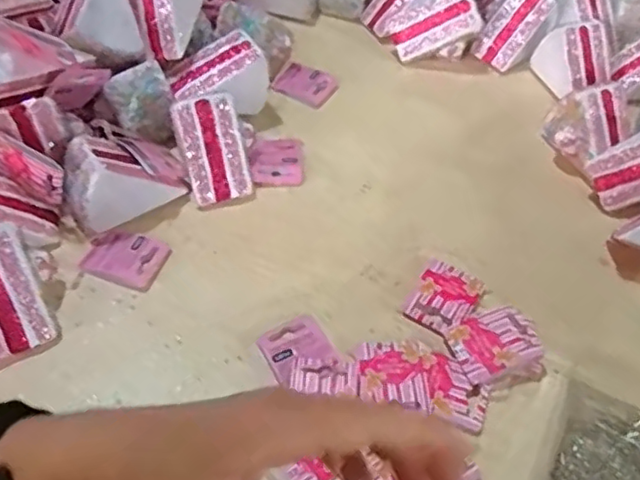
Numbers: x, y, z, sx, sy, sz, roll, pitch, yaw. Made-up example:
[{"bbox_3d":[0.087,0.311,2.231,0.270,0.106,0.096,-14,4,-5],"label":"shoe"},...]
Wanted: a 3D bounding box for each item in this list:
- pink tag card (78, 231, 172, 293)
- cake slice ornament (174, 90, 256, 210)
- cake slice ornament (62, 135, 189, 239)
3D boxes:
[{"bbox_3d":[-0.145,0.013,0.481,0.054,0.008,0.045,15,54,7],"label":"pink tag card"},{"bbox_3d":[-0.086,-0.072,0.517,0.055,0.062,0.065,-15,56,-14],"label":"cake slice ornament"},{"bbox_3d":[-0.152,-0.047,0.479,0.084,0.065,0.046,-33,62,-25],"label":"cake slice ornament"}]

